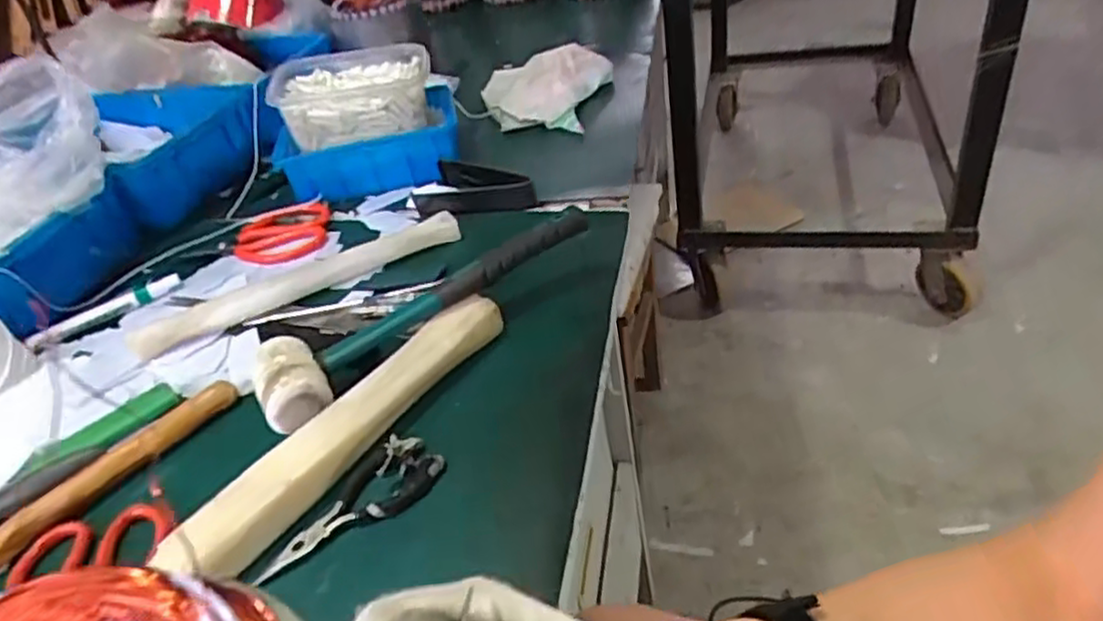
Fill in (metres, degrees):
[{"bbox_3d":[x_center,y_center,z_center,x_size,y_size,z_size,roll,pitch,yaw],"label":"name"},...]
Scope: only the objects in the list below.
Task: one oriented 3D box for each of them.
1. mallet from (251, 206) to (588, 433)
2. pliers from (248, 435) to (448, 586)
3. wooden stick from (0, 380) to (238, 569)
[{"bbox_3d":[-0.101,-0.009,0.583,0.299,0.044,0.068,-36,43,-29],"label":"mallet"},{"bbox_3d":[-0.129,0.121,0.461,0.122,0.018,0.049,-29,40,-21],"label":"pliers"},{"bbox_3d":[-0.326,0.127,0.487,0.027,0.024,0.246,24,49,37],"label":"wooden stick"}]

